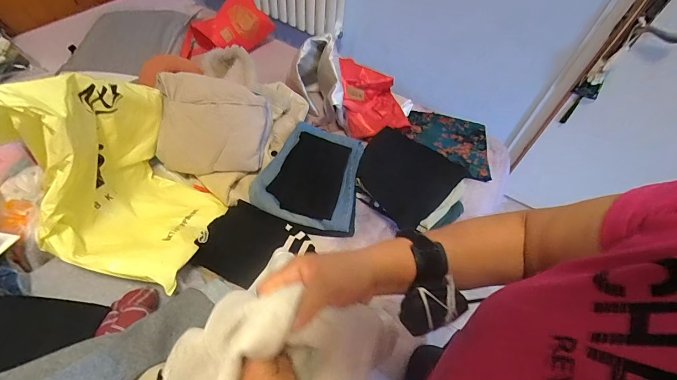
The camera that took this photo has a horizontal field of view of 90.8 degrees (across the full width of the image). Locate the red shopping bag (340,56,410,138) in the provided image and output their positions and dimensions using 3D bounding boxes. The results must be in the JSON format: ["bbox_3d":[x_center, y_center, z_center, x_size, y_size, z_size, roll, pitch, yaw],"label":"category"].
[{"bbox_3d":[0.132,-0.335,1.209,0.248,0.134,0.271,0,54,-6],"label":"red shopping bag"}]

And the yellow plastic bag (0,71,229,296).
[{"bbox_3d":[-0.468,-0.020,0.725,0.329,0.408,0.484,-28,61,-23],"label":"yellow plastic bag"}]

